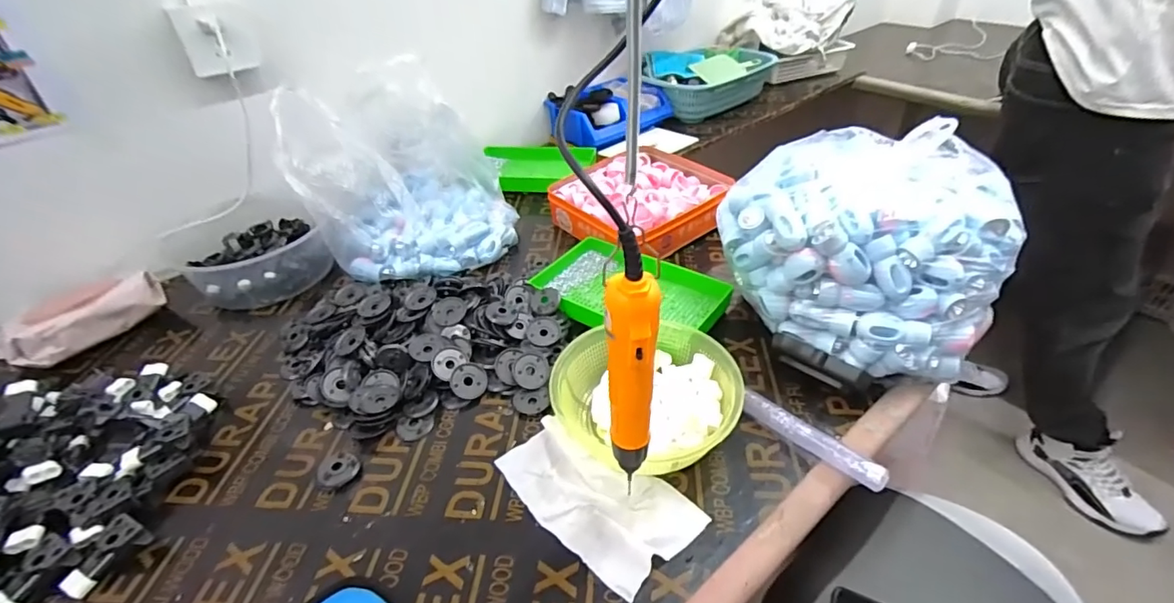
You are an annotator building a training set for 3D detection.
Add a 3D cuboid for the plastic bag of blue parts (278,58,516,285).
[{"bbox_3d":[-0.276,-0.186,0.793,0.293,0.238,0.214,-18,41,-15],"label":"plastic bag of blue parts"}]

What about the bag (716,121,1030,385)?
[{"bbox_3d":[0.311,-0.073,0.605,0.285,0.184,0.229,30,50,35],"label":"bag"}]

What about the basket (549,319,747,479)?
[{"bbox_3d":[0.060,0.099,0.563,0.190,0.063,0.184,-7,39,-3],"label":"basket"}]

